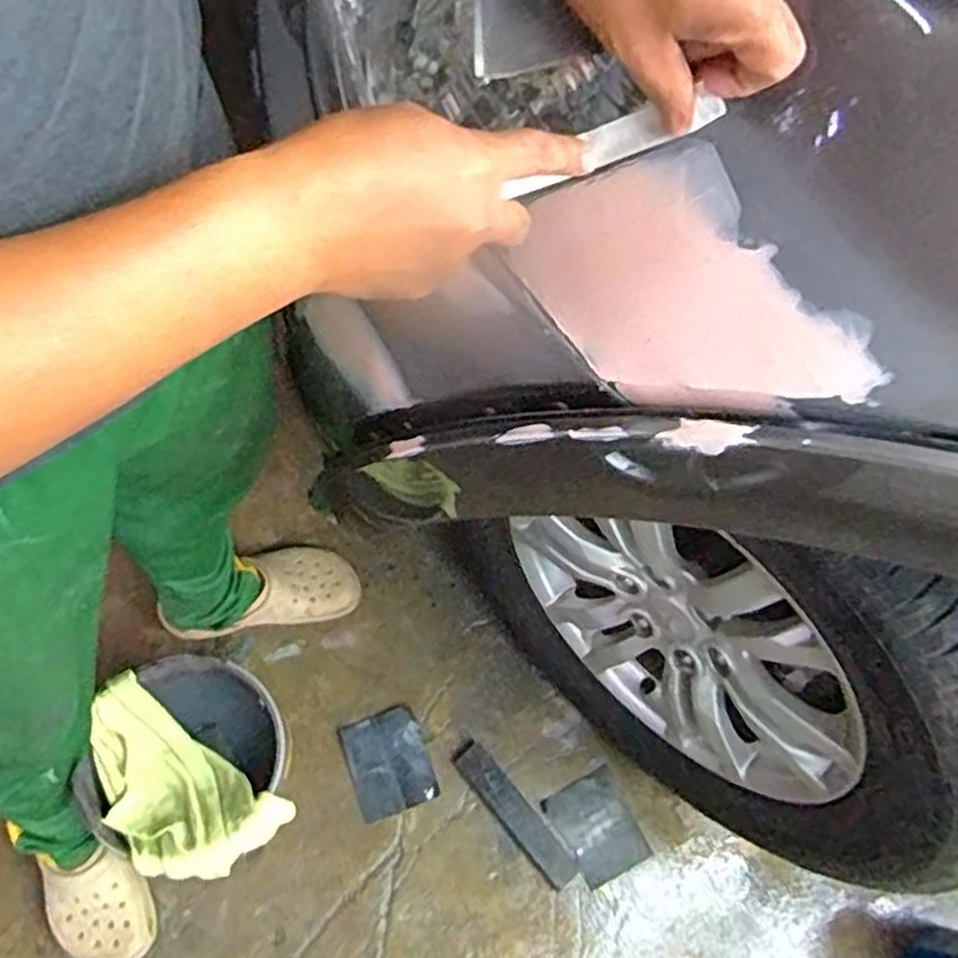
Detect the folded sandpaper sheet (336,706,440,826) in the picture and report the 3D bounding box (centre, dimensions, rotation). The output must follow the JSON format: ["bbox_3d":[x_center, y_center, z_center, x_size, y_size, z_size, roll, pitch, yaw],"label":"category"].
[{"bbox_3d":[-0.134,0.418,1.176,0.113,0.010,0.138,-19,71,-13],"label":"folded sandpaper sheet"}]

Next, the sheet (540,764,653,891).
[{"bbox_3d":[0.174,0.520,1.189,0.113,0.007,0.142,-24,76,-16],"label":"sheet"}]

